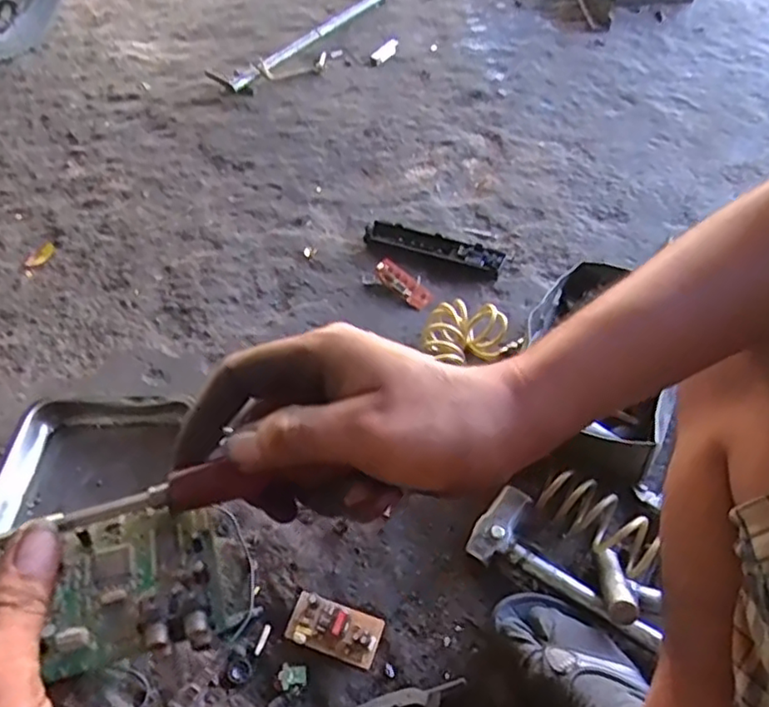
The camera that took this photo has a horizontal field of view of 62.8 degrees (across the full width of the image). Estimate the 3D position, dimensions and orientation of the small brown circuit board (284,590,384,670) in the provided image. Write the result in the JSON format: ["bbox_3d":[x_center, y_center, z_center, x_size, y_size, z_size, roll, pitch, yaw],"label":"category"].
[{"bbox_3d":[-0.061,0.330,0.757,0.110,0.013,0.056,15,54,14],"label":"small brown circuit board"}]

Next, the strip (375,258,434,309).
[{"bbox_3d":[0.034,-0.125,1.117,0.119,0.021,0.042,41,62,11],"label":"strip"}]

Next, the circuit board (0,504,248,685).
[{"bbox_3d":[-0.121,0.096,0.259,0.118,0.030,0.065,-9,52,-5],"label":"circuit board"}]

